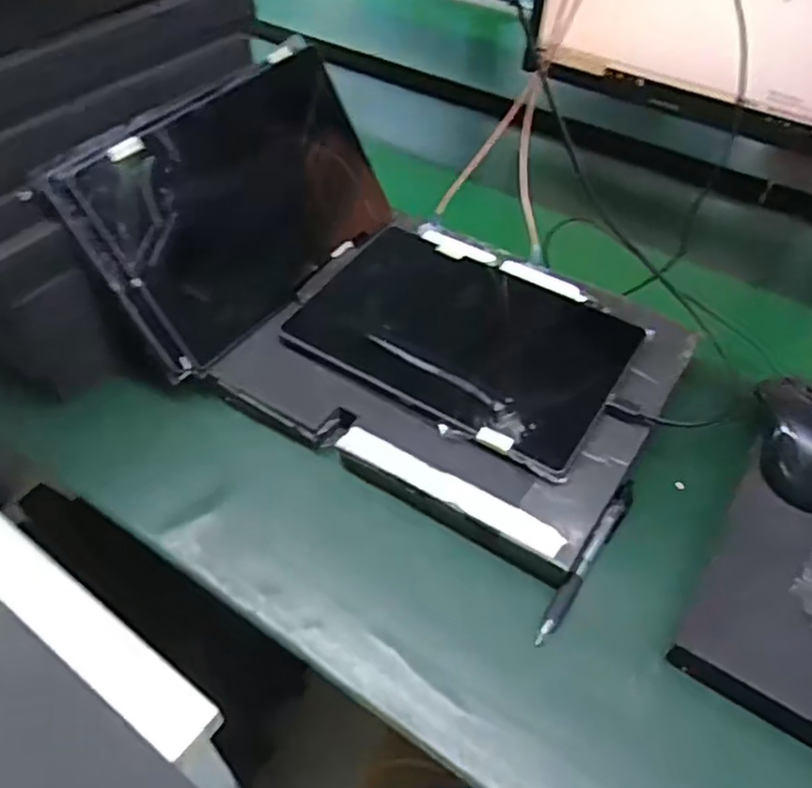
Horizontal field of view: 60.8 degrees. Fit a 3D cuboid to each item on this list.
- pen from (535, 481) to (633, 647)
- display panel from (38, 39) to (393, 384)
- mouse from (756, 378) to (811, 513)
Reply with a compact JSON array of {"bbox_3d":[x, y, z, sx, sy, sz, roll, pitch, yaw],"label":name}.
[{"bbox_3d":[0.125,0.110,0.471,0.011,0.009,0.135,29,54,22],"label":"pen"},{"bbox_3d":[-0.130,-0.157,0.568,0.015,0.173,0.259,8,44,48],"label":"display panel"},{"bbox_3d":[0.289,0.032,0.500,0.065,0.038,0.106,-1,48,-2],"label":"mouse"}]

